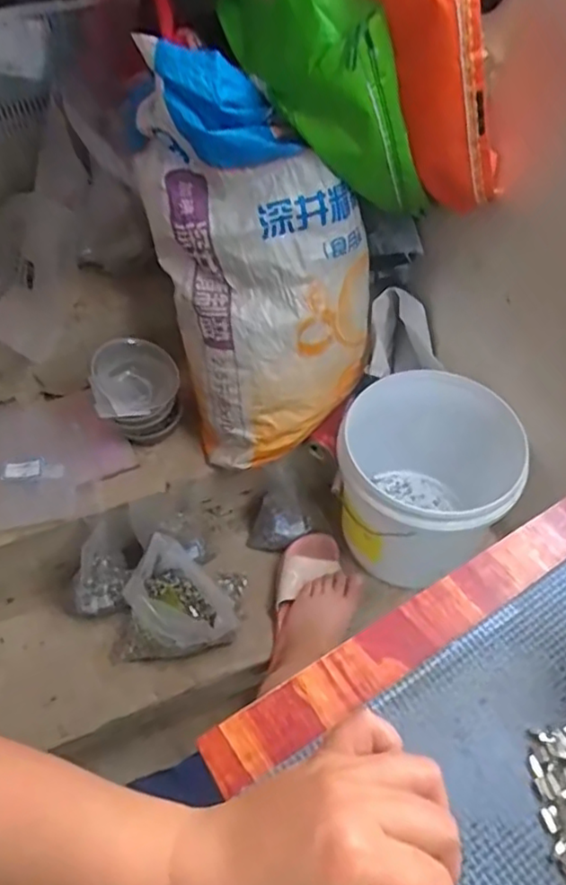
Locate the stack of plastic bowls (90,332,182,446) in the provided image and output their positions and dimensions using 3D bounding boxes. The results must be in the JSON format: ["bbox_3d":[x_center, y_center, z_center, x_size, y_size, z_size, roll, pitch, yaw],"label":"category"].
[{"bbox_3d":[-0.223,-0.062,0.973,0.128,0.150,0.106,-5,54,-6],"label":"stack of plastic bowls"}]

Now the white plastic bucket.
[{"bbox_3d":[0.214,0.067,1.012,0.259,0.263,0.268,1,54,-2],"label":"white plastic bucket"}]

